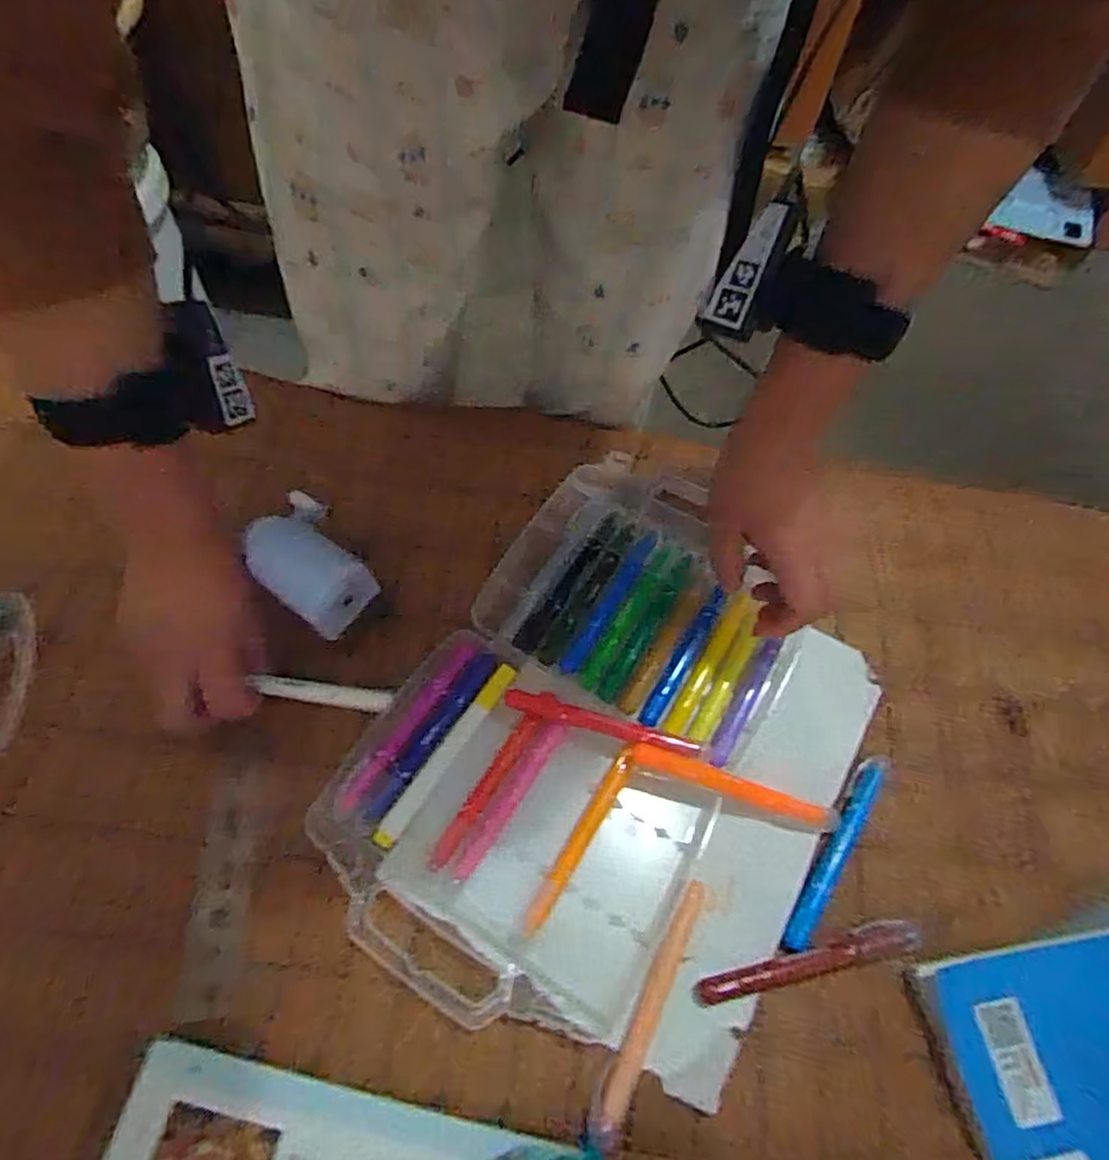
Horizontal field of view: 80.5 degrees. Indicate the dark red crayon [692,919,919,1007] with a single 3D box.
[{"bbox_3d":[0.138,0.210,0.358,0.130,0.010,0.016,-11,62,-10],"label":"dark red crayon"}]

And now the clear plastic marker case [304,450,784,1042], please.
[{"bbox_3d":[0.017,0.083,0.420,0.203,0.032,0.344,29,62,12],"label":"clear plastic marker case"}]

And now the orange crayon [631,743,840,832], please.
[{"bbox_3d":[0.107,0.124,0.394,0.122,0.009,0.013,19,61,6],"label":"orange crayon"}]

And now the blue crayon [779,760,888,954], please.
[{"bbox_3d":[0.167,0.157,0.387,0.016,0.010,0.131,34,63,14],"label":"blue crayon"}]

